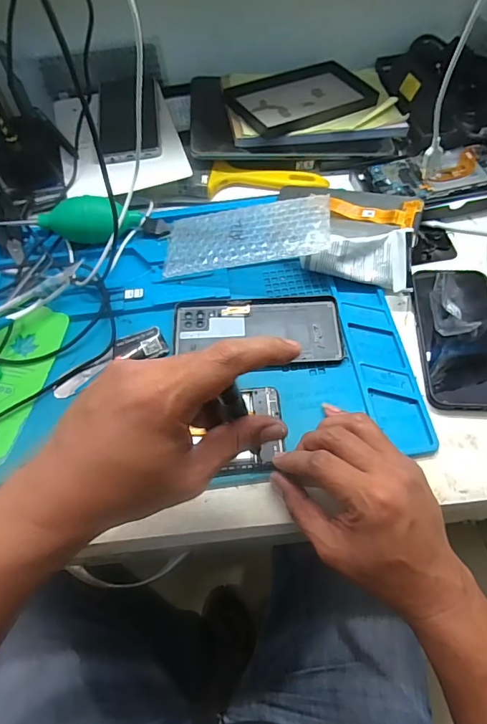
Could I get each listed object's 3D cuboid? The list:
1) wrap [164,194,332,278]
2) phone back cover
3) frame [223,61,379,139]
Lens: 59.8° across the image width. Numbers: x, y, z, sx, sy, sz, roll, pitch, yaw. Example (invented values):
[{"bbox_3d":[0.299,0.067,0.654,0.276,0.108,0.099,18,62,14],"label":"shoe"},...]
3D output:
[{"bbox_3d":[0.001,-0.135,0.444,0.173,0.008,0.088,-5,56,15],"label":"wrap"},{"bbox_3d":[0.014,-0.032,0.419,0.162,0.005,0.072,-1,61,2],"label":"phone back cover"},{"bbox_3d":[0.072,-0.334,0.533,0.179,0.012,0.101,-27,71,-17],"label":"frame"}]

